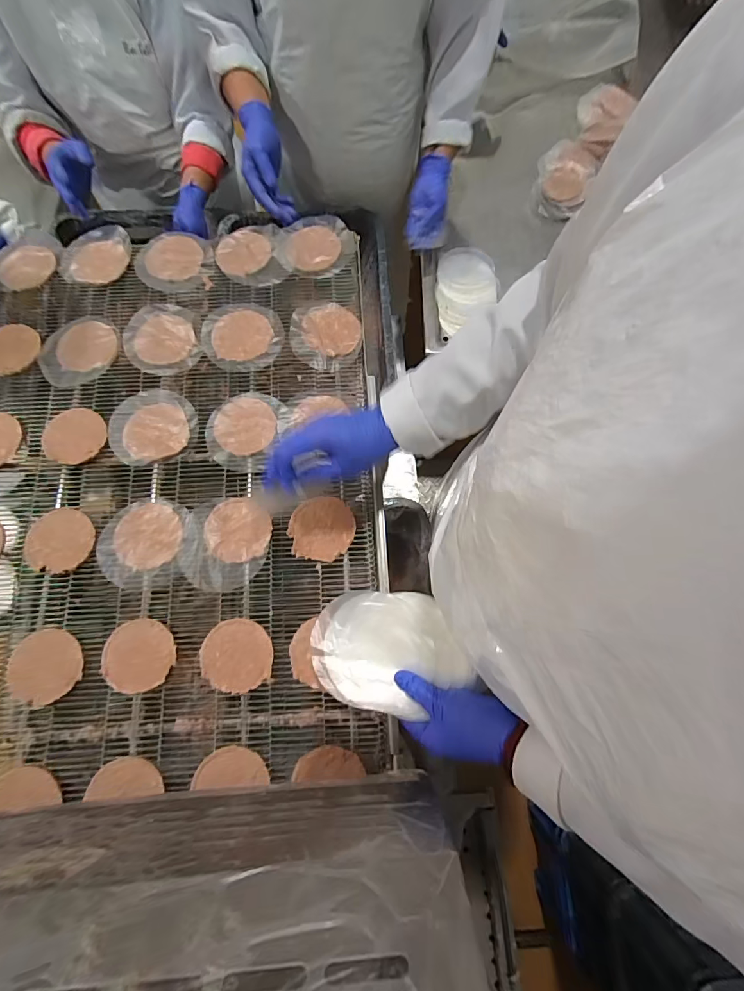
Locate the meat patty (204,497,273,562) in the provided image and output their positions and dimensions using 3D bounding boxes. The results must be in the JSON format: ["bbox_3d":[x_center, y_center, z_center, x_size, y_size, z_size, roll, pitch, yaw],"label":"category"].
[{"bbox_3d":[-0.177,0.046,0.550,0.086,0.006,0.081,0,75,0],"label":"meat patty"}]

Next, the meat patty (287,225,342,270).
[{"bbox_3d":[-0.092,-0.394,0.662,0.079,0.010,0.077,0,75,0],"label":"meat patty"}]

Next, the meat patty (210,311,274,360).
[{"bbox_3d":[-0.195,-0.241,0.628,0.086,0.004,0.081,0,75,0],"label":"meat patty"}]

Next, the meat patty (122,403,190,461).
[{"bbox_3d":[-0.306,-0.091,0.589,0.087,0.004,0.081,-20,76,-5],"label":"meat patty"}]

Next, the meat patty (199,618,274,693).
[{"bbox_3d":[-0.165,0.196,0.511,0.085,0.010,0.081,-3,75,-1],"label":"meat patty"}]

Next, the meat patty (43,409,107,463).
[{"bbox_3d":[-0.419,-0.084,0.587,0.088,0.004,0.080,0,75,0],"label":"meat patty"}]

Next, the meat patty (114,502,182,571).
[{"bbox_3d":[-0.295,0.052,0.548,0.085,0.004,0.083,0,75,0],"label":"meat patty"}]

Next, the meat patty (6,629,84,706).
[{"bbox_3d":[-0.396,0.206,0.504,0.086,0.004,0.082,0,75,0],"label":"meat patty"}]

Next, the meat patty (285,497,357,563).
[{"bbox_3d":[-0.066,0.043,0.552,0.084,0.010,0.080,8,75,2],"label":"meat patty"}]

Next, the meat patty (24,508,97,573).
[{"bbox_3d":[-0.411,0.058,0.549,0.088,0.004,0.082,0,75,0],"label":"meat patty"}]

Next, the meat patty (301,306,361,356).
[{"bbox_3d":[-0.061,-0.249,0.628,0.088,0.010,0.074,26,77,7],"label":"meat patty"}]

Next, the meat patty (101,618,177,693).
[{"bbox_3d":[-0.285,0.195,0.510,0.086,0.005,0.081,-22,76,-6],"label":"meat patty"}]

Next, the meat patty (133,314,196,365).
[{"bbox_3d":[-0.309,-0.233,0.624,0.080,0.004,0.081,0,75,0],"label":"meat patty"}]

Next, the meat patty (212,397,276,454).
[{"bbox_3d":[-0.181,-0.099,0.589,0.082,0.010,0.087,0,75,0],"label":"meat patty"}]

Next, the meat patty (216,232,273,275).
[{"bbox_3d":[-0.203,-0.386,0.660,0.086,0.009,0.073,-32,77,-8],"label":"meat patty"}]

